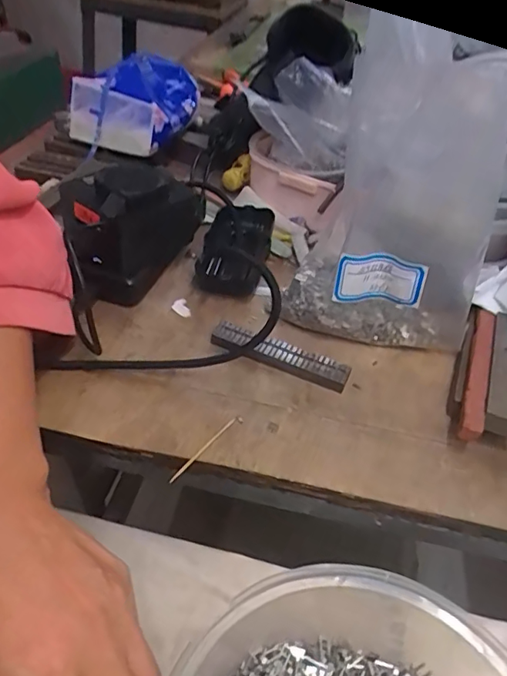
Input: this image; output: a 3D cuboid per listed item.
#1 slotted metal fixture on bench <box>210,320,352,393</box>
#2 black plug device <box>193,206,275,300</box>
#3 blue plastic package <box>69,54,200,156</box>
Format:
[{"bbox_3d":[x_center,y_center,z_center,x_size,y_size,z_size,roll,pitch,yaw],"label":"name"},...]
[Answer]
[{"bbox_3d":[0.017,0.012,0.363,0.099,0.012,0.020,21,47,15],"label":"slotted metal fixture on bench"},{"bbox_3d":[-0.014,-0.073,0.439,0.053,0.026,0.101,11,45,5],"label":"black plug device"},{"bbox_3d":[-0.118,-0.246,0.541,0.094,0.068,0.133,13,46,8],"label":"blue plastic package"}]

